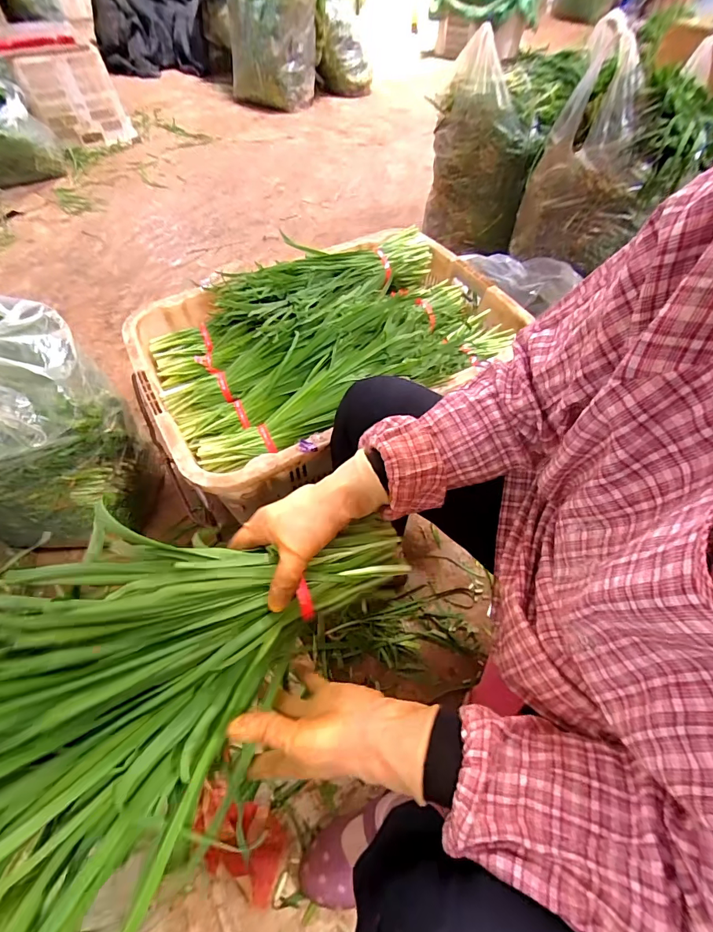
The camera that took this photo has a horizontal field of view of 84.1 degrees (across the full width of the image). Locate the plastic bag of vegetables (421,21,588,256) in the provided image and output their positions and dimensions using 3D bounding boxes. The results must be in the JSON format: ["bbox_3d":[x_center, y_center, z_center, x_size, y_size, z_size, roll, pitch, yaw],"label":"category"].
[{"bbox_3d":[0.395,-0.917,1.203,0.318,0.453,0.276,19,58,12],"label":"plastic bag of vegetables"}]

